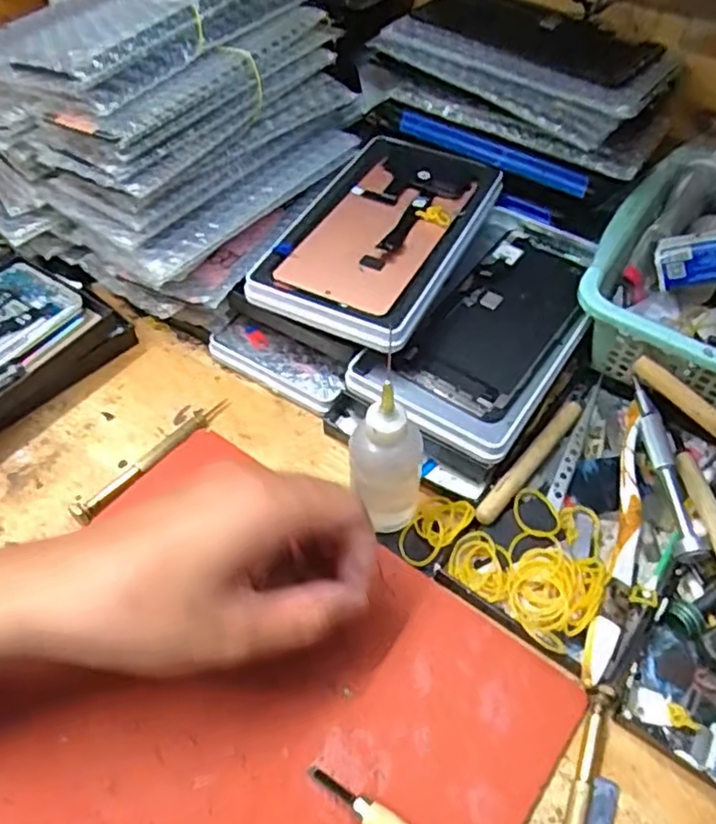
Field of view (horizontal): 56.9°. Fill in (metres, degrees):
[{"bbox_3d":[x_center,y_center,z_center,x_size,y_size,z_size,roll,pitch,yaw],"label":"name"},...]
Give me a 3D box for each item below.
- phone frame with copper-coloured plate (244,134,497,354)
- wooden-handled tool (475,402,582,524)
[{"bbox_3d":[0.015,-0.114,0.419,0.103,0.017,0.171,21,56,16],"label":"phone frame with copper-coloured plate"},{"bbox_3d":[0.097,0.027,0.370,0.011,0.011,0.100,35,62,23],"label":"wooden-handled tool"}]

